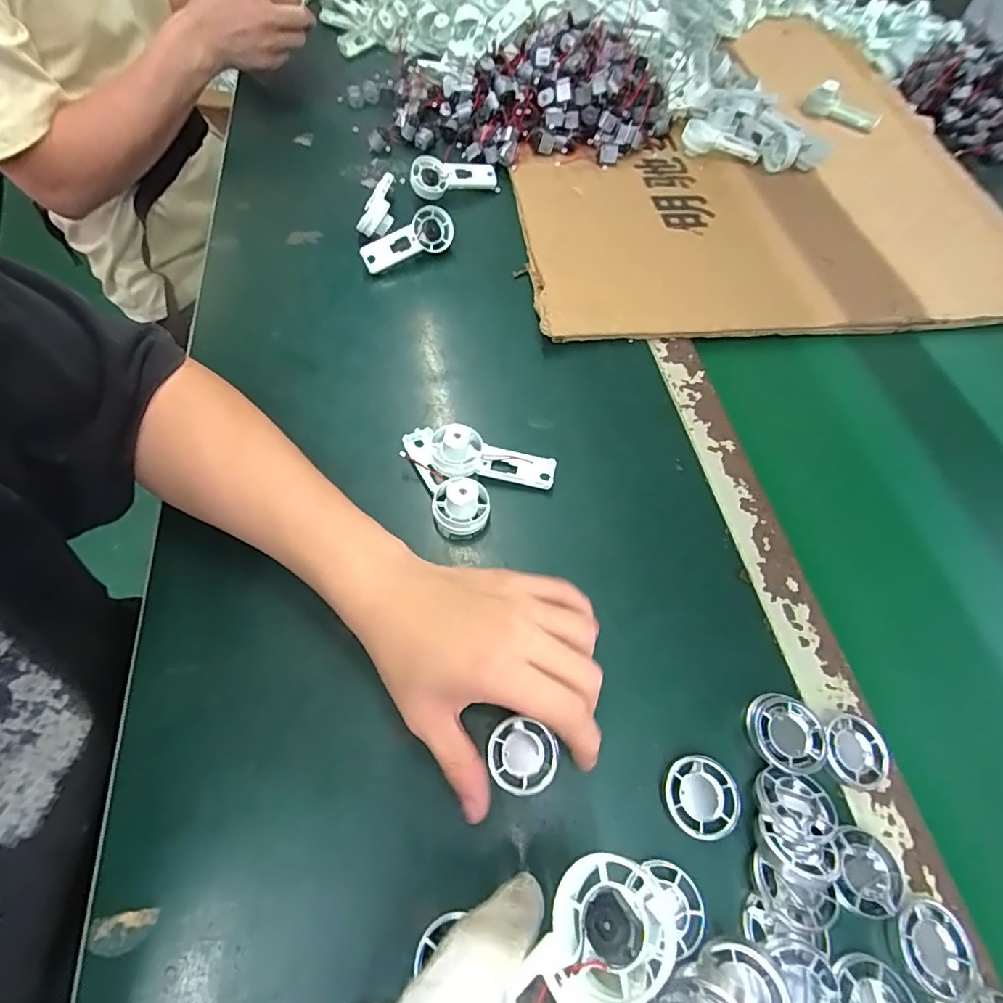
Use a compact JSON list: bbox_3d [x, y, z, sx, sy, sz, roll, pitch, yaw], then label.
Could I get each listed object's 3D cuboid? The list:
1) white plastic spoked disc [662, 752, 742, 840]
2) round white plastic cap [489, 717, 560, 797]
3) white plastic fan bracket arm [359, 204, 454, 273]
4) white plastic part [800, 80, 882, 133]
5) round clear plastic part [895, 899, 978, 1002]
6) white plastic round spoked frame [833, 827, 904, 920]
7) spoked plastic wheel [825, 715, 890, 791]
[{"bbox_3d":[0.109,0.162,0.284,0.040,0.013,0.039,2,60,-3],"label":"white plastic spoked disc"},{"bbox_3d":[0.012,0.140,0.285,0.038,0.008,0.036,2,60,-3],"label":"round white plastic cap"},{"bbox_3d":[-0.093,-0.254,0.505,0.095,0.038,0.025,-22,64,-15],"label":"white plastic fan bracket arm"},{"bbox_3d":[0.429,-0.495,0.652,0.093,0.035,0.032,18,60,-8],"label":"white plastic part"},{"bbox_3d":[0.213,0.220,0.253,0.037,0.005,0.038,2,60,-3],"label":"round clear plastic part"},{"bbox_3d":[0.189,0.192,0.267,0.031,0.004,0.037,17,61,6],"label":"white plastic round spoked frame"},{"bbox_3d":[0.204,0.145,0.301,0.034,0.014,0.040,29,63,12],"label":"spoked plastic wheel"}]

